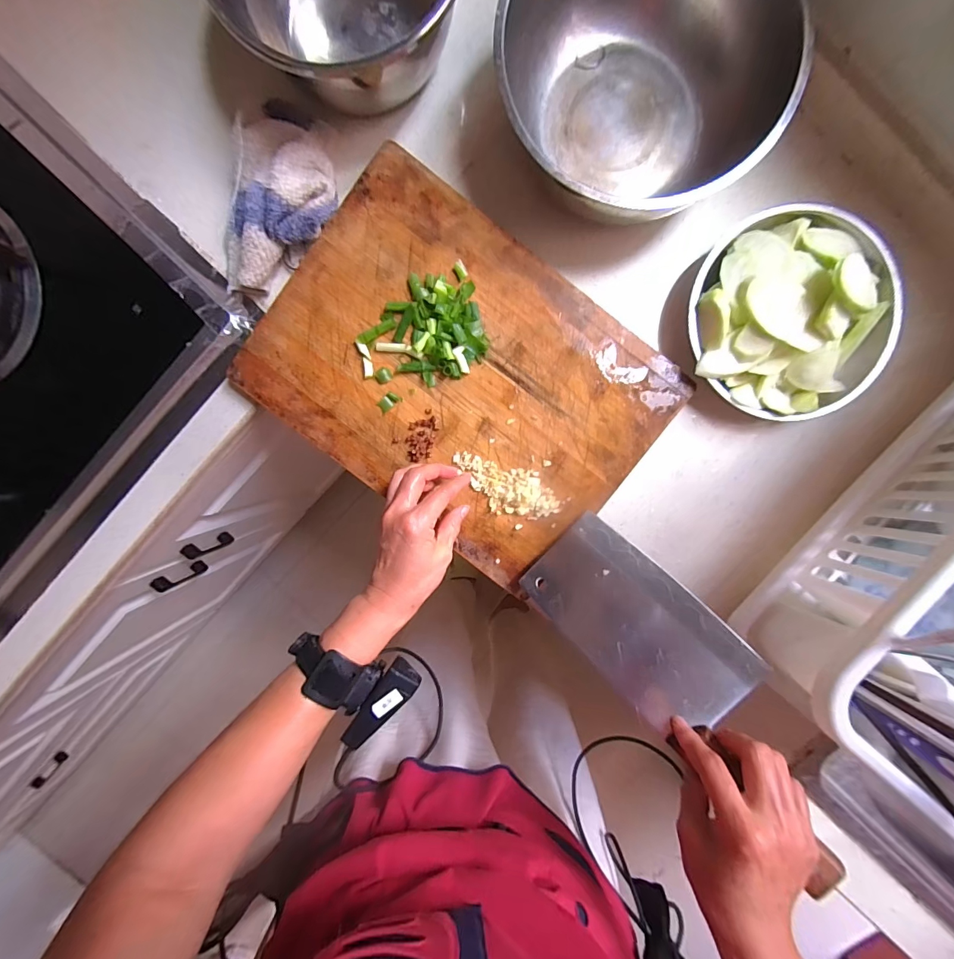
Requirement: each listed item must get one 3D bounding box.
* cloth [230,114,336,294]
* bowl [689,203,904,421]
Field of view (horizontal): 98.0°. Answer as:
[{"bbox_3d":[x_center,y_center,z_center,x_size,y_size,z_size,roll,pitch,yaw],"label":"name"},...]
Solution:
[{"bbox_3d":[-0.190,-0.256,0.393,0.100,0.042,0.157,17,95,-1],"label":"cloth"},{"bbox_3d":[0.292,-0.151,0.377,0.186,0.075,0.184,0,95,1],"label":"bowl"}]

